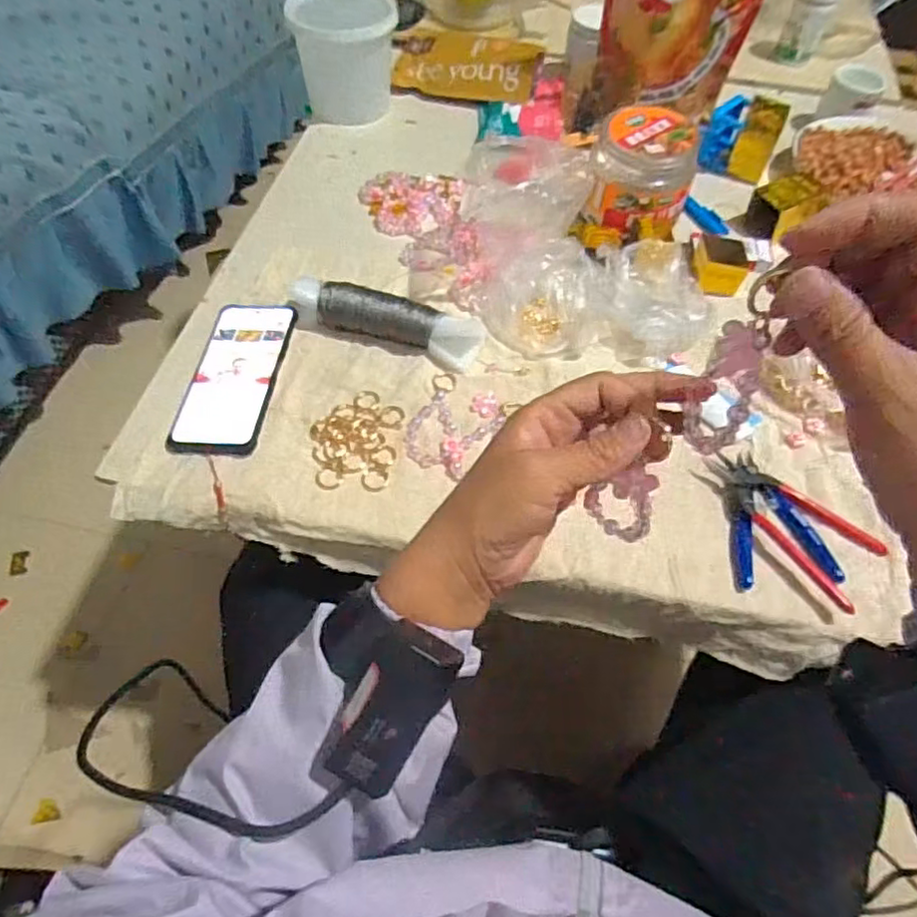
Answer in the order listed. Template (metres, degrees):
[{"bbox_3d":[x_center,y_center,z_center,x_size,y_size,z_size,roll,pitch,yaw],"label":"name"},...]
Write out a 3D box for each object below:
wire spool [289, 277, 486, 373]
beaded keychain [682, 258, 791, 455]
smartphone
[{"bbox_3d":[-0.070,-0.129,0.593,0.184,0.037,0.047,16,58,8],"label":"wire spool"},{"bbox_3d":[0.122,-0.040,0.284,0.012,0.100,0.034,-12,49,-10],"label":"beaded keychain"},{"bbox_3d":[-0.196,-0.075,0.559,0.075,0.015,0.162,6,57,2],"label":"smartphone"}]

